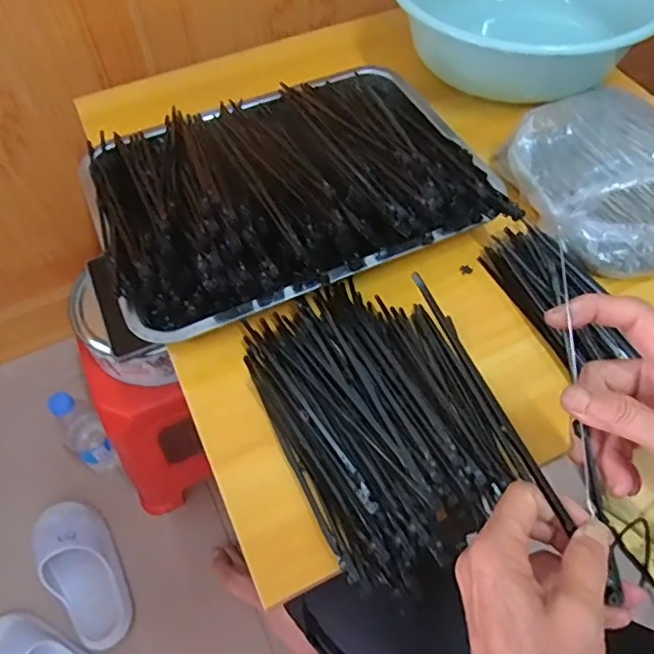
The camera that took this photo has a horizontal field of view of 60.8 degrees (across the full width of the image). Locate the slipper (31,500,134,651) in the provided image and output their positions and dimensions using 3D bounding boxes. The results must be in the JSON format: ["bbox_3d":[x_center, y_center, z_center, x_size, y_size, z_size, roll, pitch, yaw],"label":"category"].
[{"bbox_3d":[-0.366,0.364,0.839,0.103,0.061,0.230,-32,62,-18],"label":"slipper"}]

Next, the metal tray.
[{"bbox_3d":[-0.038,-0.143,0.504,0.340,0.064,0.255,-21,57,-10],"label":"metal tray"}]

